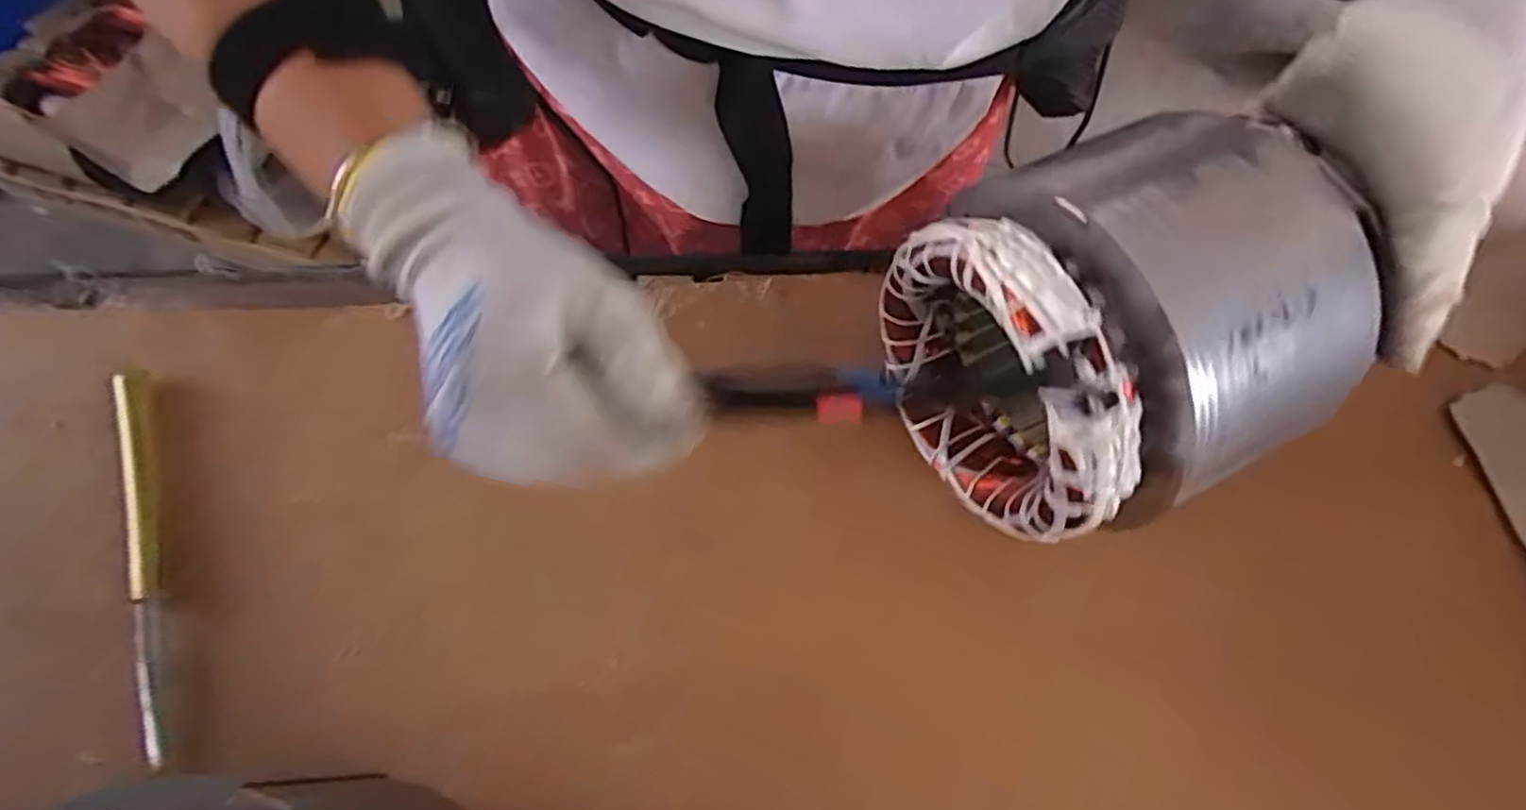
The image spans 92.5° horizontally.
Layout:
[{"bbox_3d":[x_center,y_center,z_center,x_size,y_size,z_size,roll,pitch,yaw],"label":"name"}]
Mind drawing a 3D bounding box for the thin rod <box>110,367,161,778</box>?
[{"bbox_3d":[-0.273,0.062,0.321,0.016,0.007,0.181,-19,67,-12],"label":"thin rod"}]

